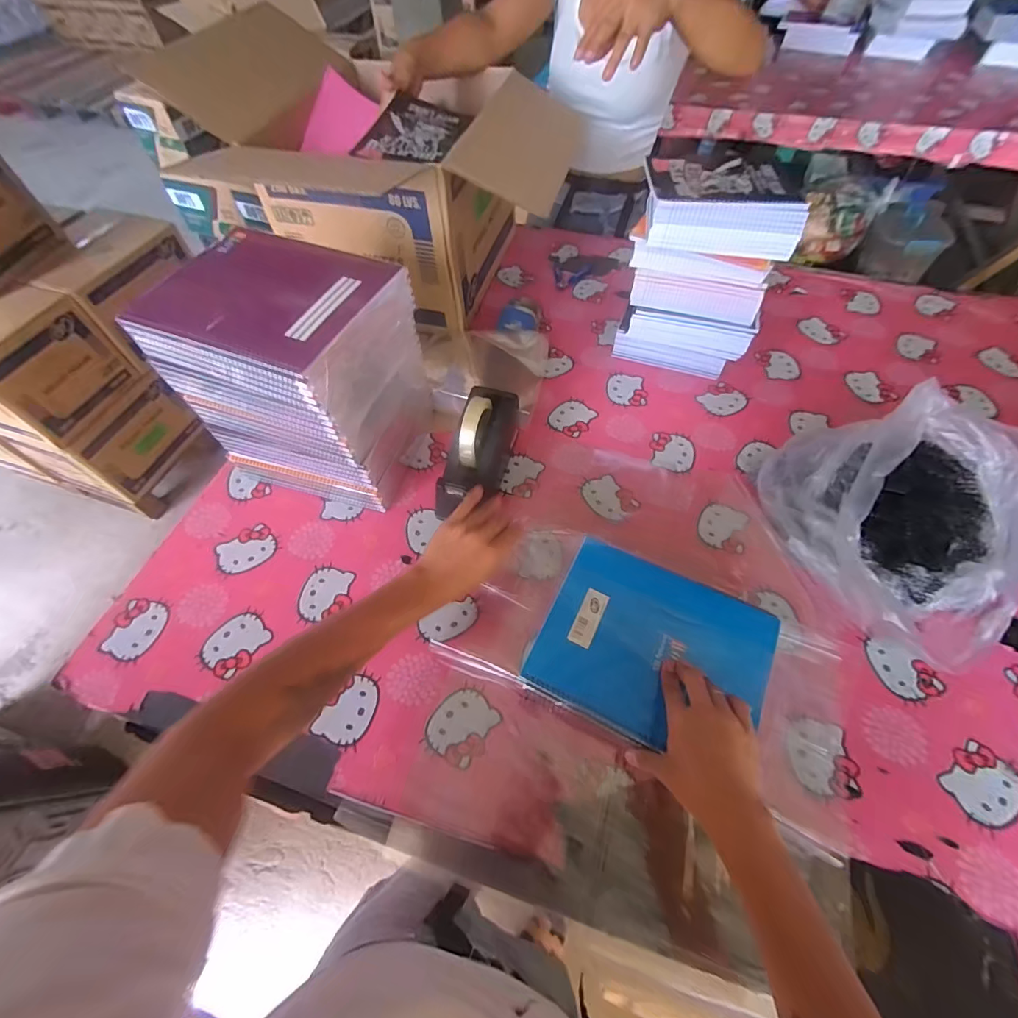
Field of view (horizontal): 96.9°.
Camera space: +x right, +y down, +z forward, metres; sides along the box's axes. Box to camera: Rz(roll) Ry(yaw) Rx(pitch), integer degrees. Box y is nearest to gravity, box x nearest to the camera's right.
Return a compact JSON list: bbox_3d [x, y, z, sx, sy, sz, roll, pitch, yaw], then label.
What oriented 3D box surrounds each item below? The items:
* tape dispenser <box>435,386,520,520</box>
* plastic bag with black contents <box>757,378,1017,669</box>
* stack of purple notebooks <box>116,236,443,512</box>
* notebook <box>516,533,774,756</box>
[{"bbox_3d":[-0.048,-0.090,0.676,0.080,0.120,0.208,19,63,12],"label":"tape dispenser"},{"bbox_3d":[0.481,0.014,0.580,0.272,0.172,0.271,24,62,15],"label":"plastic bag with black contents"},{"bbox_3d":[-0.274,-0.187,0.643,0.255,0.301,0.230,19,61,12],"label":"stack of purple notebooks"},{"bbox_3d":[0.169,0.159,0.531,0.245,0.015,0.205,23,62,14],"label":"notebook"}]

